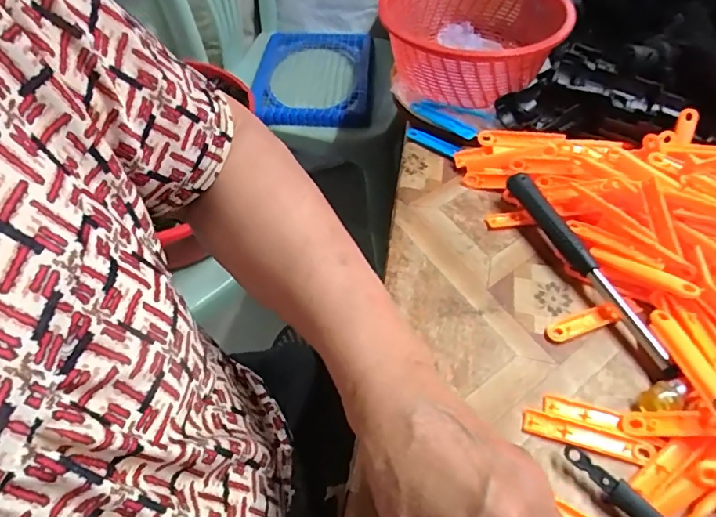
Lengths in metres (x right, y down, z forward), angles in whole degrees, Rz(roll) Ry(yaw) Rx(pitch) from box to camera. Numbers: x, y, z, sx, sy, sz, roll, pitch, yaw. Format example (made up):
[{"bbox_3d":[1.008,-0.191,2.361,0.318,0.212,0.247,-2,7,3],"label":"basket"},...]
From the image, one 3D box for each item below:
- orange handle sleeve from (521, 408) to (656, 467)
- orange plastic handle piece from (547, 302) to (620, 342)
[{"bbox_3d":[0.139,0.108,0.301,0.075,0.004,0.016,15,52,12],"label":"orange handle sleeve"},{"bbox_3d":[0.161,0.047,0.354,0.054,0.006,0.014,-16,52,-13],"label":"orange plastic handle piece"}]

